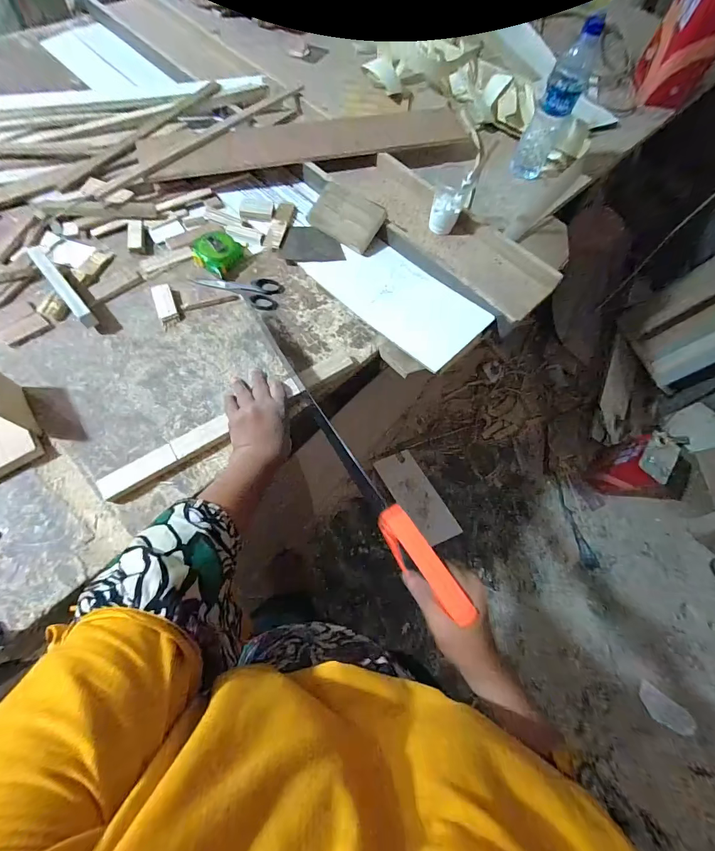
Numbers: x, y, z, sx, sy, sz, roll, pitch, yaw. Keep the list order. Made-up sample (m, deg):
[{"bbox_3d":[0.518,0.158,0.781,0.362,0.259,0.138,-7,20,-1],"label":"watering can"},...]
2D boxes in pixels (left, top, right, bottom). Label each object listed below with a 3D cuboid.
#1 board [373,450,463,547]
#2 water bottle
[{"bbox_3d":[0.213,0.254,1.298,0.149,0.025,0.349,-26,70,-13],"label":"board"},{"bbox_3d":[0.383,-0.618,0.697,0.072,0.236,0.086,29,67,7],"label":"water bottle"}]

